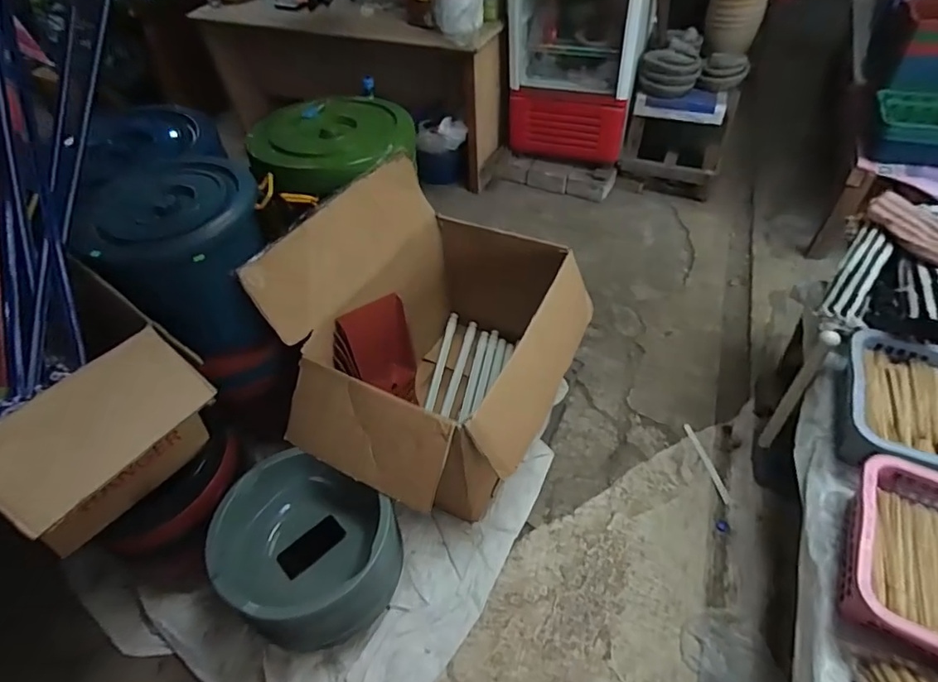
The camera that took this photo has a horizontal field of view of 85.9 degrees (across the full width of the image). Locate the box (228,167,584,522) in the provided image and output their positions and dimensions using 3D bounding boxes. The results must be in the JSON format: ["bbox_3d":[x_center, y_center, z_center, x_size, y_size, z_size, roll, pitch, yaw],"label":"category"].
[{"bbox_3d":[-0.043,-0.021,1.449,0.654,0.673,0.973,22,54,23],"label":"box"}]

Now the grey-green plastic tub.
[{"bbox_3d":[-0.368,0.508,1.190,0.372,0.311,0.341,-3,49,3],"label":"grey-green plastic tub"}]

